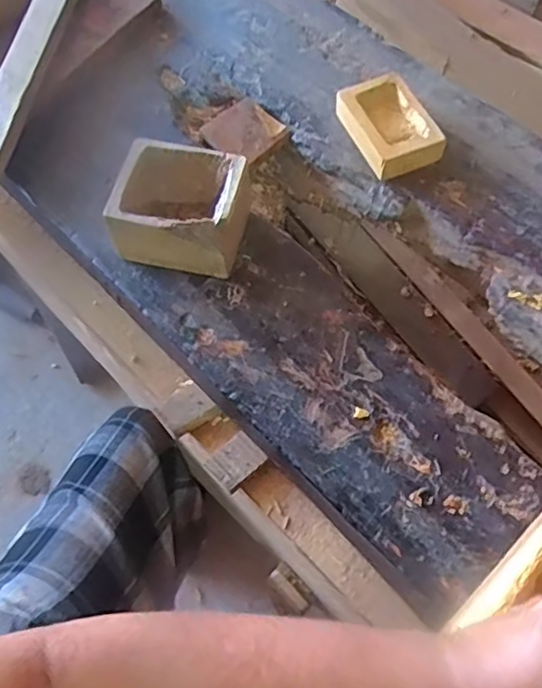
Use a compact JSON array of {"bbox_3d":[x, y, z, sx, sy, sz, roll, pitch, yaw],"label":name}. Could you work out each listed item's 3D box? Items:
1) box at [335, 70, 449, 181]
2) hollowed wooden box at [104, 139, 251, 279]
[{"bbox_3d":[0.108,-0.205,0.558,0.069,0.024,0.098,-22,67,-10],"label":"box"},{"bbox_3d":[-0.073,-0.111,0.497,0.098,0.061,0.090,13,65,6],"label":"hollowed wooden box"}]

